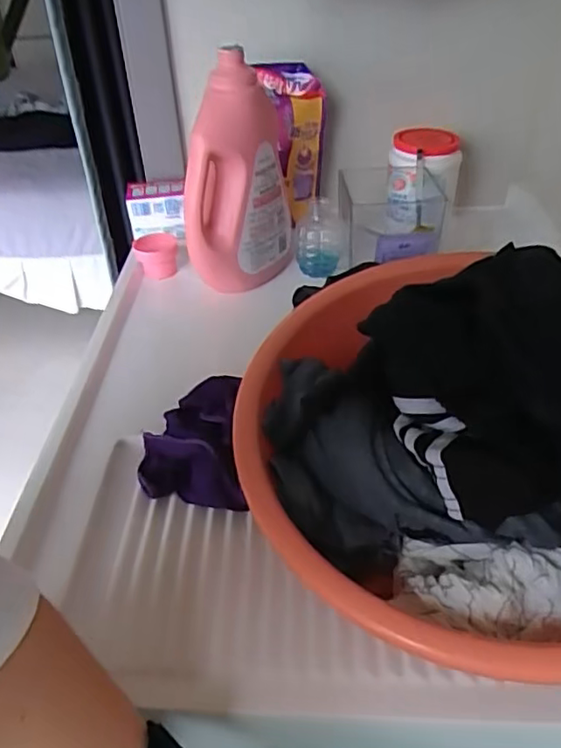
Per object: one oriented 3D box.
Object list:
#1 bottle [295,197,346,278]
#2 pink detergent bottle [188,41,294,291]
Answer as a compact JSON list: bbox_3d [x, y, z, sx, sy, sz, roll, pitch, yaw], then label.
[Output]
[{"bbox_3d":[0.052,-0.183,0.775,0.060,0.093,0.070,2,39,6],"label":"bottle"},{"bbox_3d":[-0.058,-0.237,0.720,0.146,0.276,0.085,-25,44,-25],"label":"pink detergent bottle"}]

